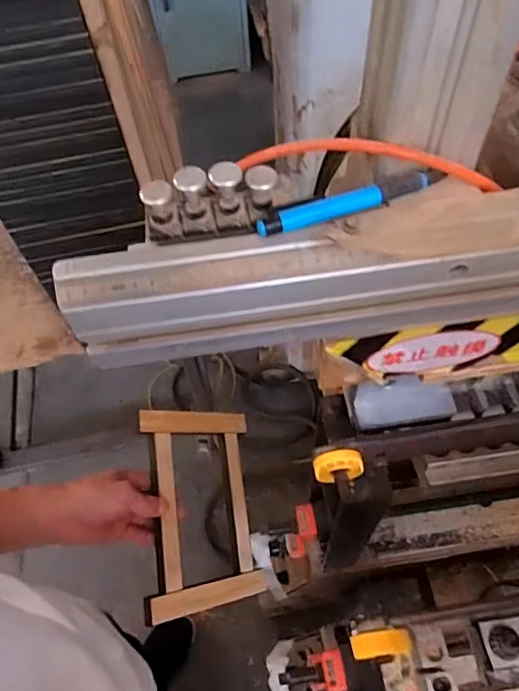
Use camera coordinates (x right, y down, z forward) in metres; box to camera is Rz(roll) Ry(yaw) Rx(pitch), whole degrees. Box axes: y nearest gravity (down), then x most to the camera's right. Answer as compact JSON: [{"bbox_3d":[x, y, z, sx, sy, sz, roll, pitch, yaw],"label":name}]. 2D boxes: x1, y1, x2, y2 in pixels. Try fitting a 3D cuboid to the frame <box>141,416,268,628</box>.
[{"bbox_3d":[-0.075,0.206,0.670,0.029,0.183,0.239,-21,69,38],"label":"frame"}]

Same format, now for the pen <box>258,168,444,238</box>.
[{"bbox_3d":[0.058,-0.090,0.322,0.123,0.012,0.012,-21,58,-9],"label":"pen"}]

